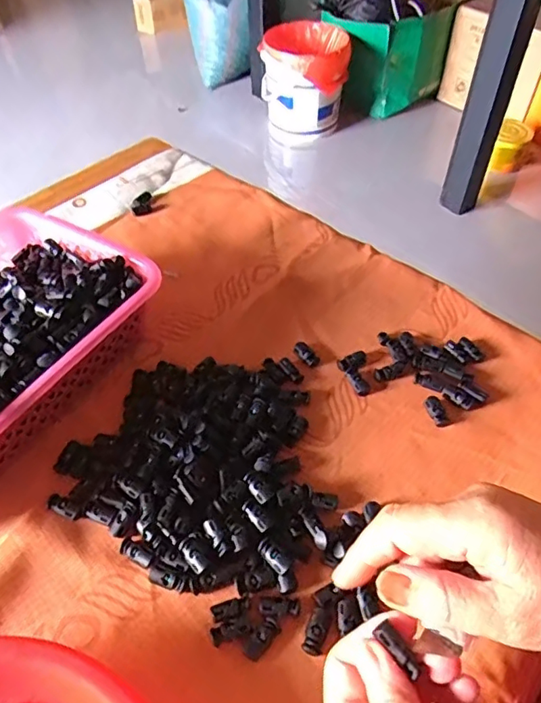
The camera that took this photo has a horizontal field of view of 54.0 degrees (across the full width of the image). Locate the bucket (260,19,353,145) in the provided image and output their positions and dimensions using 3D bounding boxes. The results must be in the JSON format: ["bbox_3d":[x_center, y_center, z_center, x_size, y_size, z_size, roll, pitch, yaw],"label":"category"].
[{"bbox_3d":[0.104,-0.819,1.645,0.254,0.306,0.240,-1,51,1],"label":"bucket"}]

